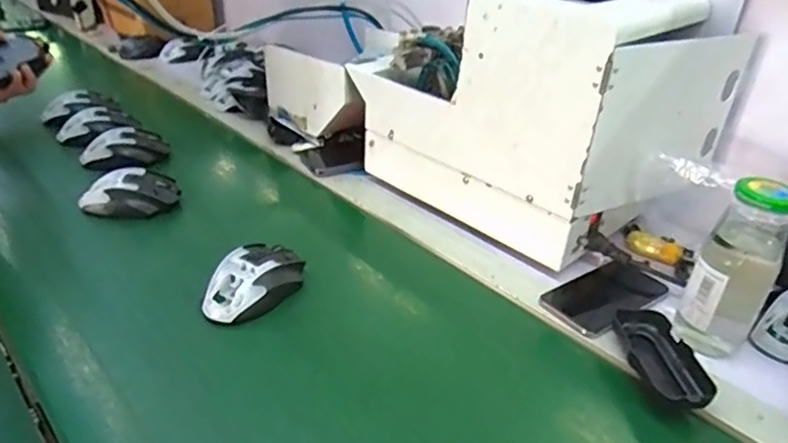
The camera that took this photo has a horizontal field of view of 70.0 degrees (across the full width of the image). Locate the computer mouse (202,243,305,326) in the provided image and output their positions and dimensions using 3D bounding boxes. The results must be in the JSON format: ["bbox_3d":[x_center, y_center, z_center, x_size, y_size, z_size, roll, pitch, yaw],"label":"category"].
[{"bbox_3d":[-0.139,0.059,0.569,0.065,0.035,0.102,14,31,20],"label":"computer mouse"}]

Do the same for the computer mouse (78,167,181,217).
[{"bbox_3d":[-0.331,-0.034,0.709,0.109,0.042,0.054,0,29,-4],"label":"computer mouse"}]

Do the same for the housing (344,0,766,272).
[{"bbox_3d":[0.157,-0.138,0.686,0.210,0.262,0.396,-22,37,-37],"label":"housing"}]

